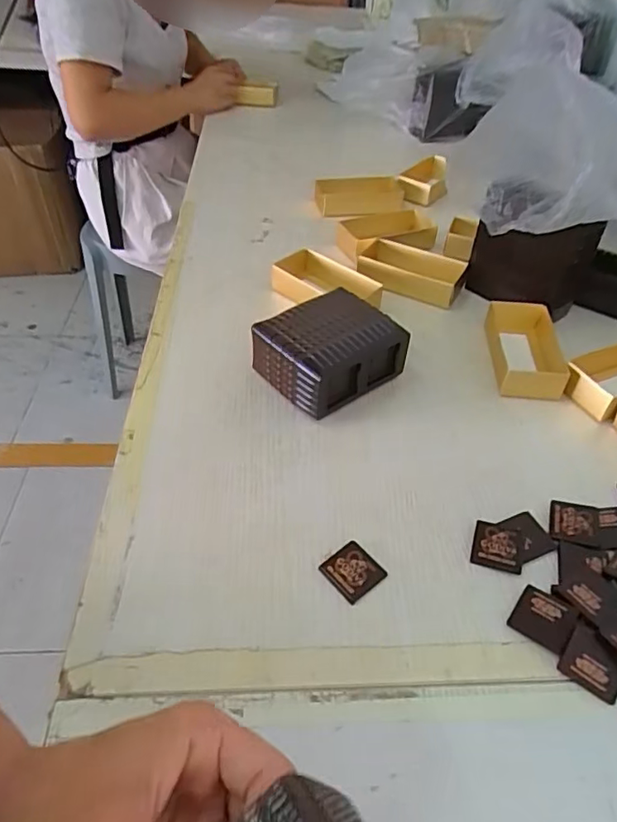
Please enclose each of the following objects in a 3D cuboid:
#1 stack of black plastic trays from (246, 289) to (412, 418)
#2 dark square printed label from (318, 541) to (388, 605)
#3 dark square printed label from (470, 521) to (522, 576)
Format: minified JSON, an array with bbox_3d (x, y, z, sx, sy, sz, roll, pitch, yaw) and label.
[{"bbox_3d":[0.020,-0.053,0.518,0.109,0.061,0.094,-30,52,-29],"label":"stack of black plastic trays"},{"bbox_3d":[0.030,0.108,0.379,0.033,0.005,0.035,-30,52,-28],"label":"dark square printed label"},{"bbox_3d":[0.133,0.094,0.393,0.033,0.005,0.038,12,45,11],"label":"dark square printed label"}]

